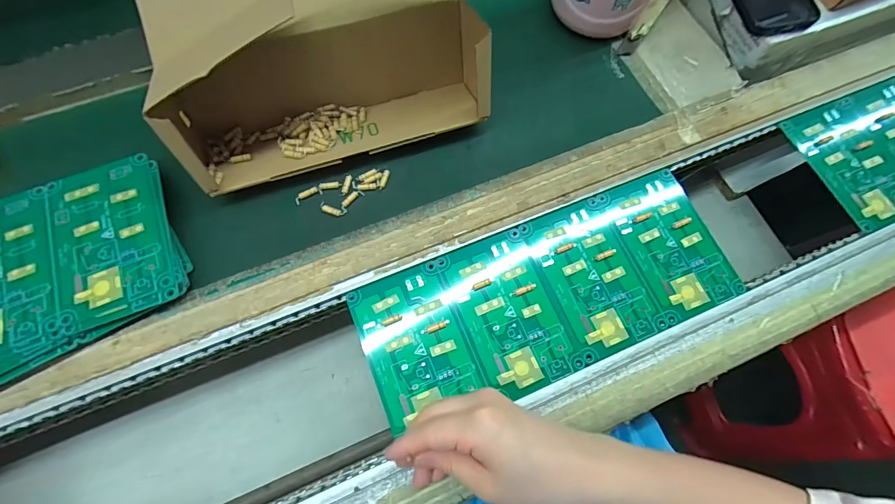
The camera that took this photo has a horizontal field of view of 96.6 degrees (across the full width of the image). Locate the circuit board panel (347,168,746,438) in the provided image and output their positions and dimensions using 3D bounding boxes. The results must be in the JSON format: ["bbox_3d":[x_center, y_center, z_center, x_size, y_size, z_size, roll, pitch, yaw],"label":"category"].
[{"bbox_3d":[0.090,0.037,0.356,0.328,0.006,0.134,-22,75,-9],"label":"circuit board panel"}]

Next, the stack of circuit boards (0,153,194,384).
[{"bbox_3d":[-0.317,0.008,0.329,0.177,0.025,0.151,-23,75,-9],"label":"stack of circuit boards"}]

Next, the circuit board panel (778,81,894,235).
[{"bbox_3d":[0.448,-0.104,0.410,0.154,0.015,0.131,-19,74,-8],"label":"circuit board panel"}]

